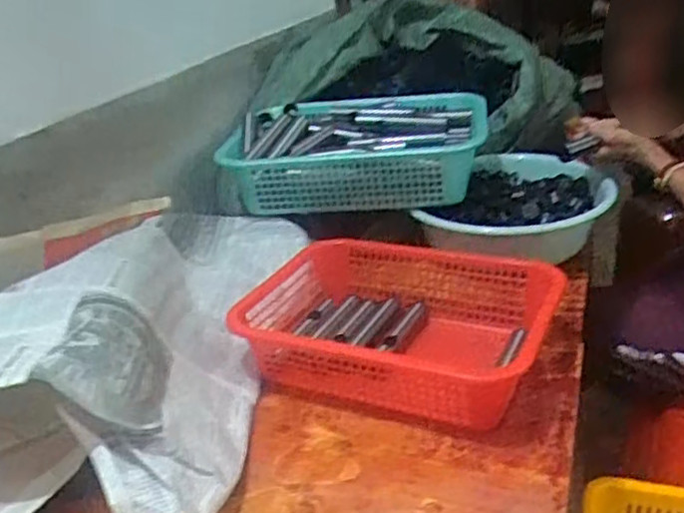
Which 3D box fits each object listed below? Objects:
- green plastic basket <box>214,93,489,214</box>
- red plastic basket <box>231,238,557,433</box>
[{"bbox_3d":[0.029,-0.145,0.964,0.364,0.128,0.147,-7,26,-3],"label":"green plastic basket"},{"bbox_3d":[0.067,0.087,0.785,0.332,0.107,0.242,4,26,21],"label":"red plastic basket"}]

